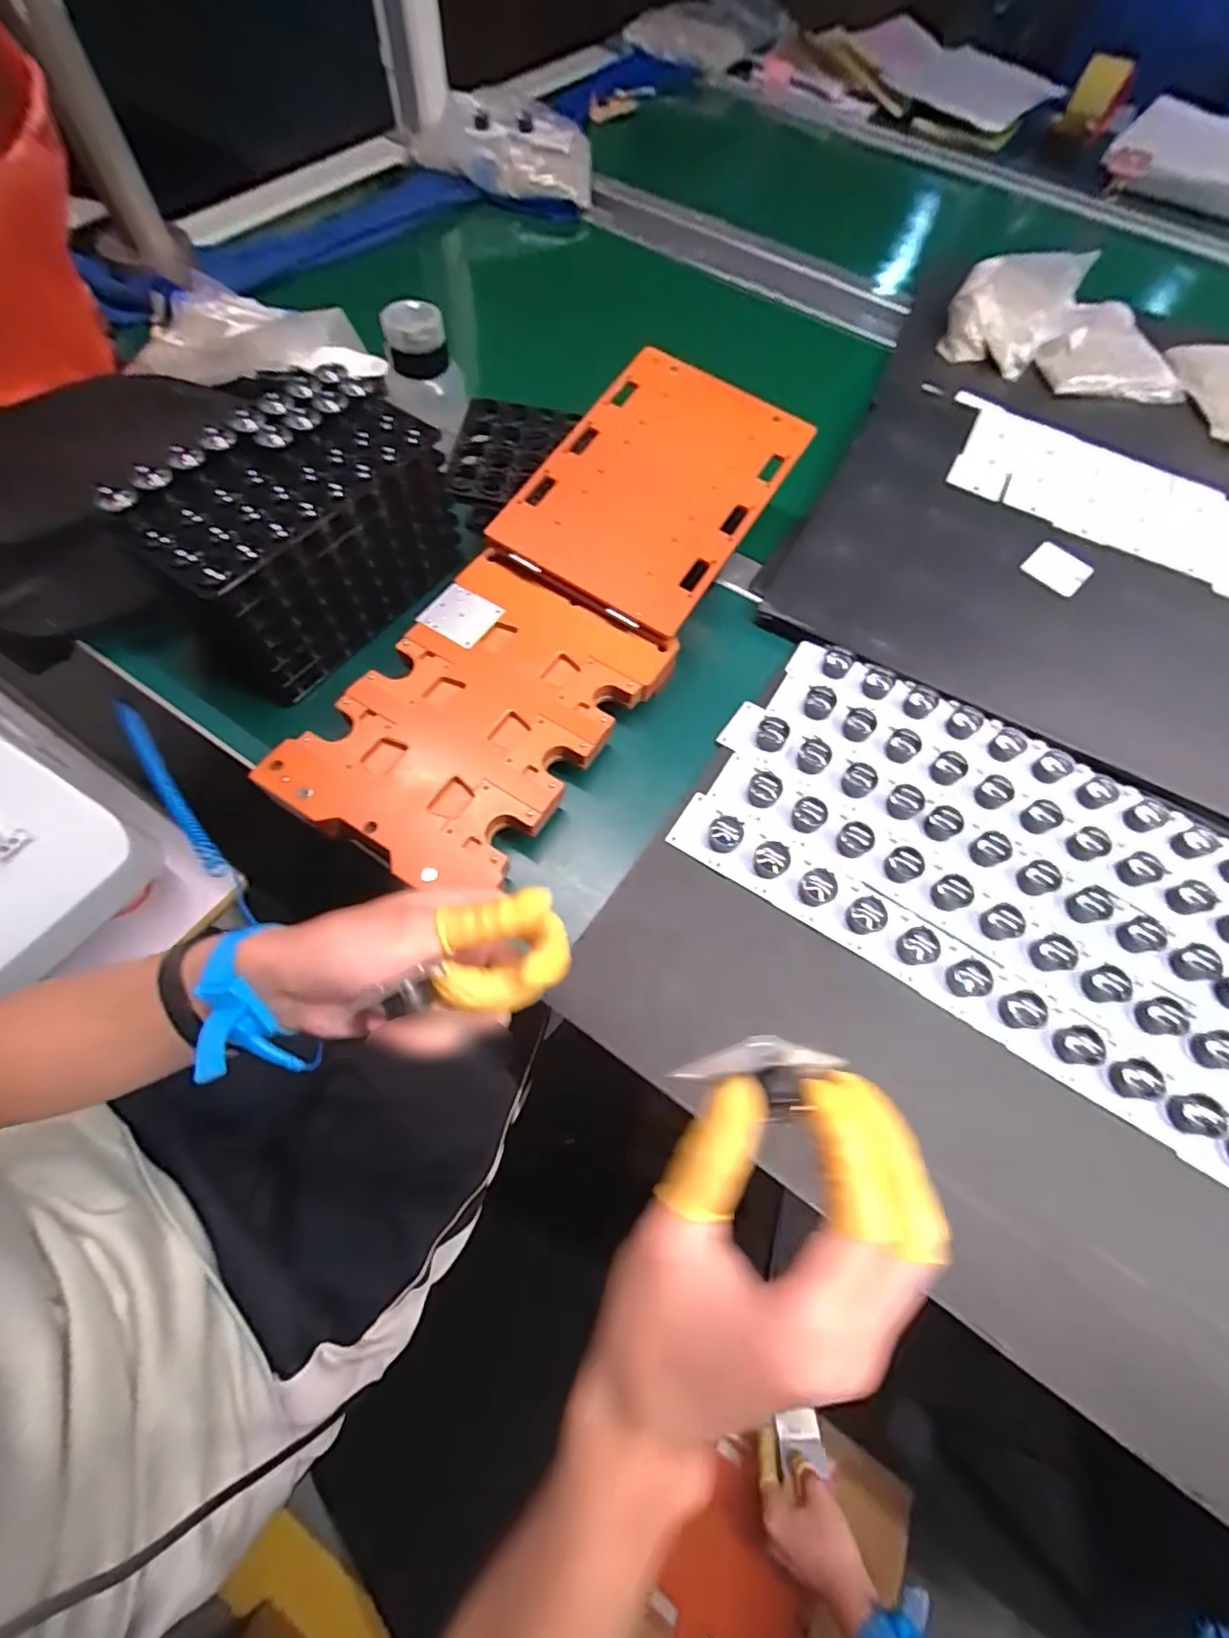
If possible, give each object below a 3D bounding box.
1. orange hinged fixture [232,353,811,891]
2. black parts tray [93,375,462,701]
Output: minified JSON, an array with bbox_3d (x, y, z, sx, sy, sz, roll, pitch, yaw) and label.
[{"bbox_3d":[-0.031,-0.162,0.426,0.167,0.075,0.459,31,67,10],"label":"orange hinged fixture"},{"bbox_3d":[-0.212,-0.197,0.405,0.098,0.117,0.196,30,67,10],"label":"black parts tray"}]

